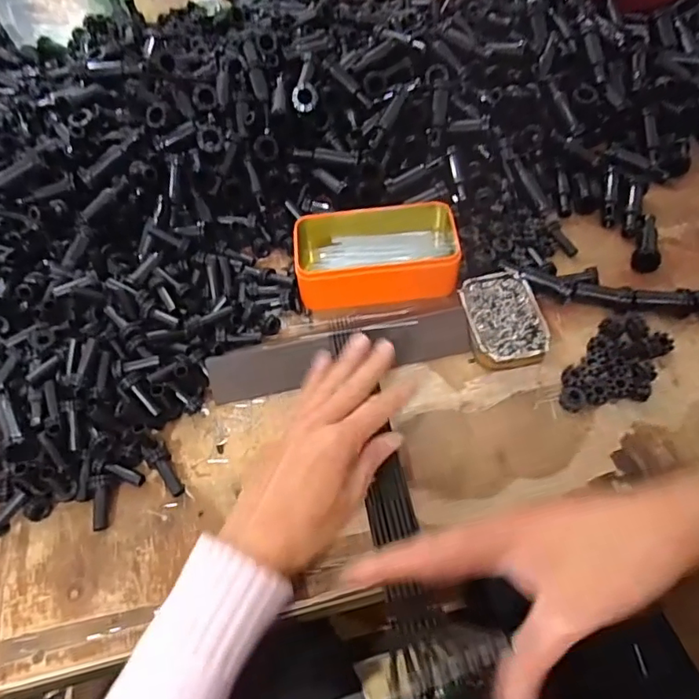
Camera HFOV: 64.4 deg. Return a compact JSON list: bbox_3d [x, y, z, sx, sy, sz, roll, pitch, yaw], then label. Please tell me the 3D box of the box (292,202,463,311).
[{"bbox_3d":[0.023,-0.089,0.516,0.147,0.042,0.092,-5,56,0],"label":"box"}]

